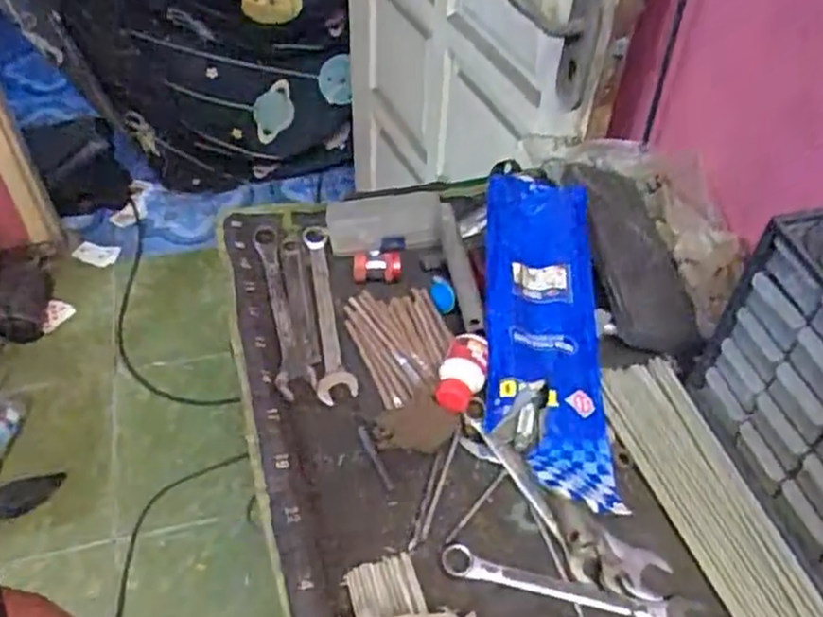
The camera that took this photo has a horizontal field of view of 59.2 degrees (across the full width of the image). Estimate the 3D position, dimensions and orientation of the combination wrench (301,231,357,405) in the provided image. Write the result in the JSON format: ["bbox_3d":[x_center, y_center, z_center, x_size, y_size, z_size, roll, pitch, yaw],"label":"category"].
[{"bbox_3d":[-0.085,0.000,0.727,0.036,0.014,0.220,-6,49,-8],"label":"combination wrench"}]

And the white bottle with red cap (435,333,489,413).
[{"bbox_3d":[0.045,0.059,0.632,0.037,0.034,0.080,10,49,6],"label":"white bottle with red cap"}]

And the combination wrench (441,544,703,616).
[{"bbox_3d":[0.120,0.214,0.546,0.195,0.007,0.031,11,49,7],"label":"combination wrench"}]

